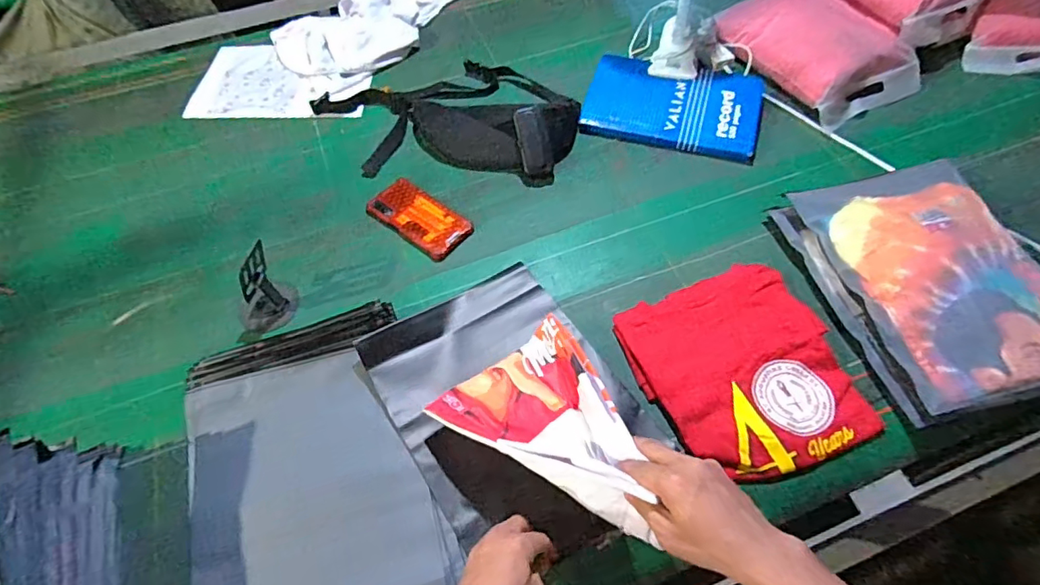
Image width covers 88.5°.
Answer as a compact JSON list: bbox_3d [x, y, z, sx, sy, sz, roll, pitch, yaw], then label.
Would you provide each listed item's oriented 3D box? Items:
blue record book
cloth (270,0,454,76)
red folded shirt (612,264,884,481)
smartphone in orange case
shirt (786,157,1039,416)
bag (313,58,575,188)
[{"bbox_3d":[0.268,-0.330,0.933,0.287,0.033,0.209,14,59,11],"label":"blue record book"},{"bbox_3d":[-0.278,-0.561,1.087,0.430,0.060,0.222,-37,63,-20],"label":"cloth"},{"bbox_3d":[0.275,0.096,0.672,0.240,0.031,0.257,-19,59,-10],"label":"red folded shirt"},{"bbox_3d":[-0.158,-0.116,0.826,0.170,0.009,0.084,35,64,22],"label":"smartphone in orange case"},{"bbox_3d":[0.540,-0.031,0.680,0.241,0.031,0.323,-15,61,-3],"label":"shirt"},{"bbox_3d":[-0.134,-0.325,0.934,0.468,0.078,0.278,5,57,5],"label":"bag"}]

